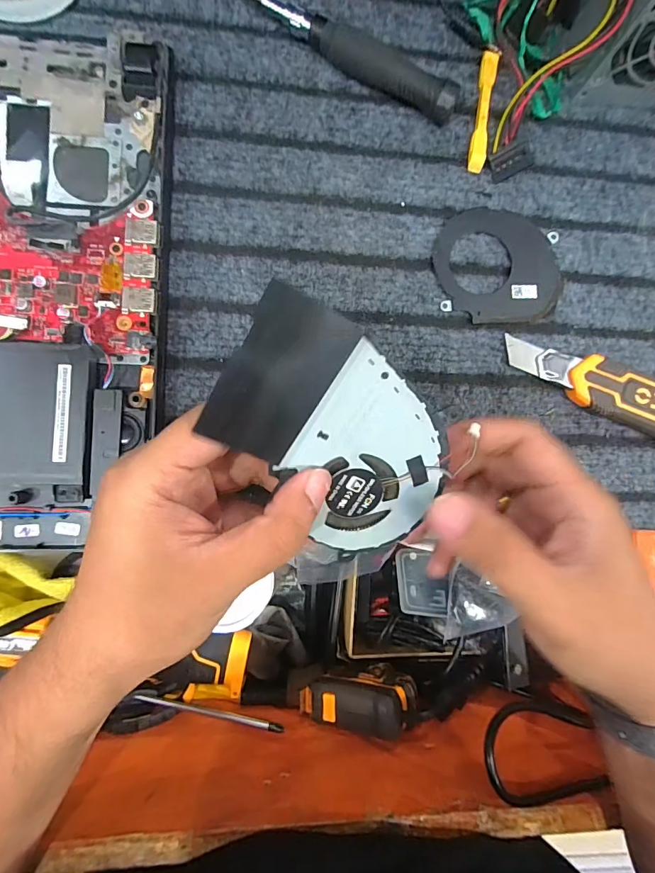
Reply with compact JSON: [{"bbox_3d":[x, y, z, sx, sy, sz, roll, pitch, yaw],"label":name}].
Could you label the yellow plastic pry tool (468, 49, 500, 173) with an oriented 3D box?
[{"bbox_3d":[0.099,-0.207,0.265,0.010,0.013,0.075,9,85,-5],"label":"yellow plastic pry tool"}]

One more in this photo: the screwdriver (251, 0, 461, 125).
[{"bbox_3d":[0.015,-0.233,0.252,0.139,0.024,0.016,30,84,-3],"label":"screwdriver"}]

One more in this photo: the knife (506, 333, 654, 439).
[{"bbox_3d":[0.199,-0.020,0.256,0.182,0.027,0.033,22,84,-4],"label":"knife"}]

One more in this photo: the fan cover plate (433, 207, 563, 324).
[{"bbox_3d":[0.108,-0.109,0.263,0.081,0.005,0.072,-1,86,-6],"label":"fan cover plate"}]

